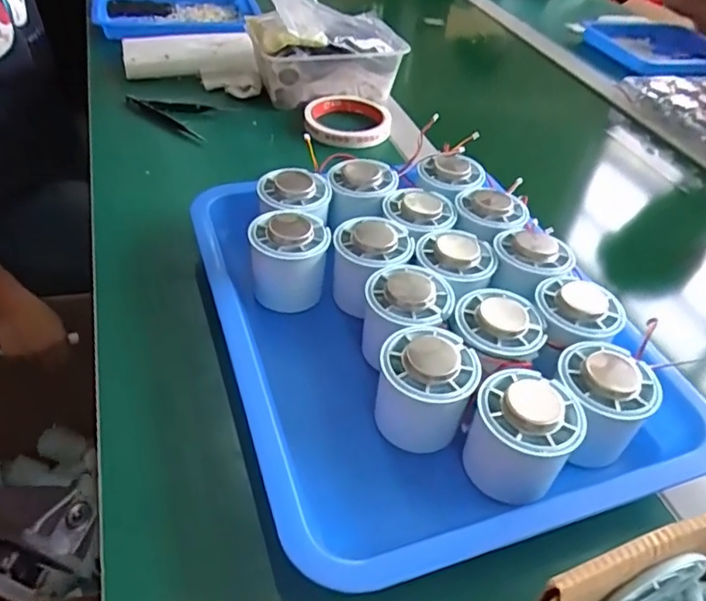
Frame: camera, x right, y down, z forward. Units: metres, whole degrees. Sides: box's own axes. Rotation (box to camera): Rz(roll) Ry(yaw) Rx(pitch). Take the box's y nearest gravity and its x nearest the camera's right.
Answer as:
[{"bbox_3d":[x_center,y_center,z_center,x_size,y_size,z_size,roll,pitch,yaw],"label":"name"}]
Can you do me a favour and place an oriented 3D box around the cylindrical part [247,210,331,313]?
[{"bbox_3d":[-0.045,-0.029,0.411,0.051,0.059,0.051,5,41,-3],"label":"cylindrical part"}]

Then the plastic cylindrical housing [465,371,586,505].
[{"bbox_3d":[0.091,0.074,0.317,0.051,0.065,0.049,4,41,-4],"label":"plastic cylindrical housing"}]

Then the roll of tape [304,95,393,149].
[{"bbox_3d":[-0.005,-0.193,0.624,0.089,0.024,0.088,4,41,-4],"label":"roll of tape"}]

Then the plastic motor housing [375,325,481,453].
[{"bbox_3d":[0.041,0.053,0.336,0.052,0.062,0.052,4,41,-4],"label":"plastic motor housing"}]

